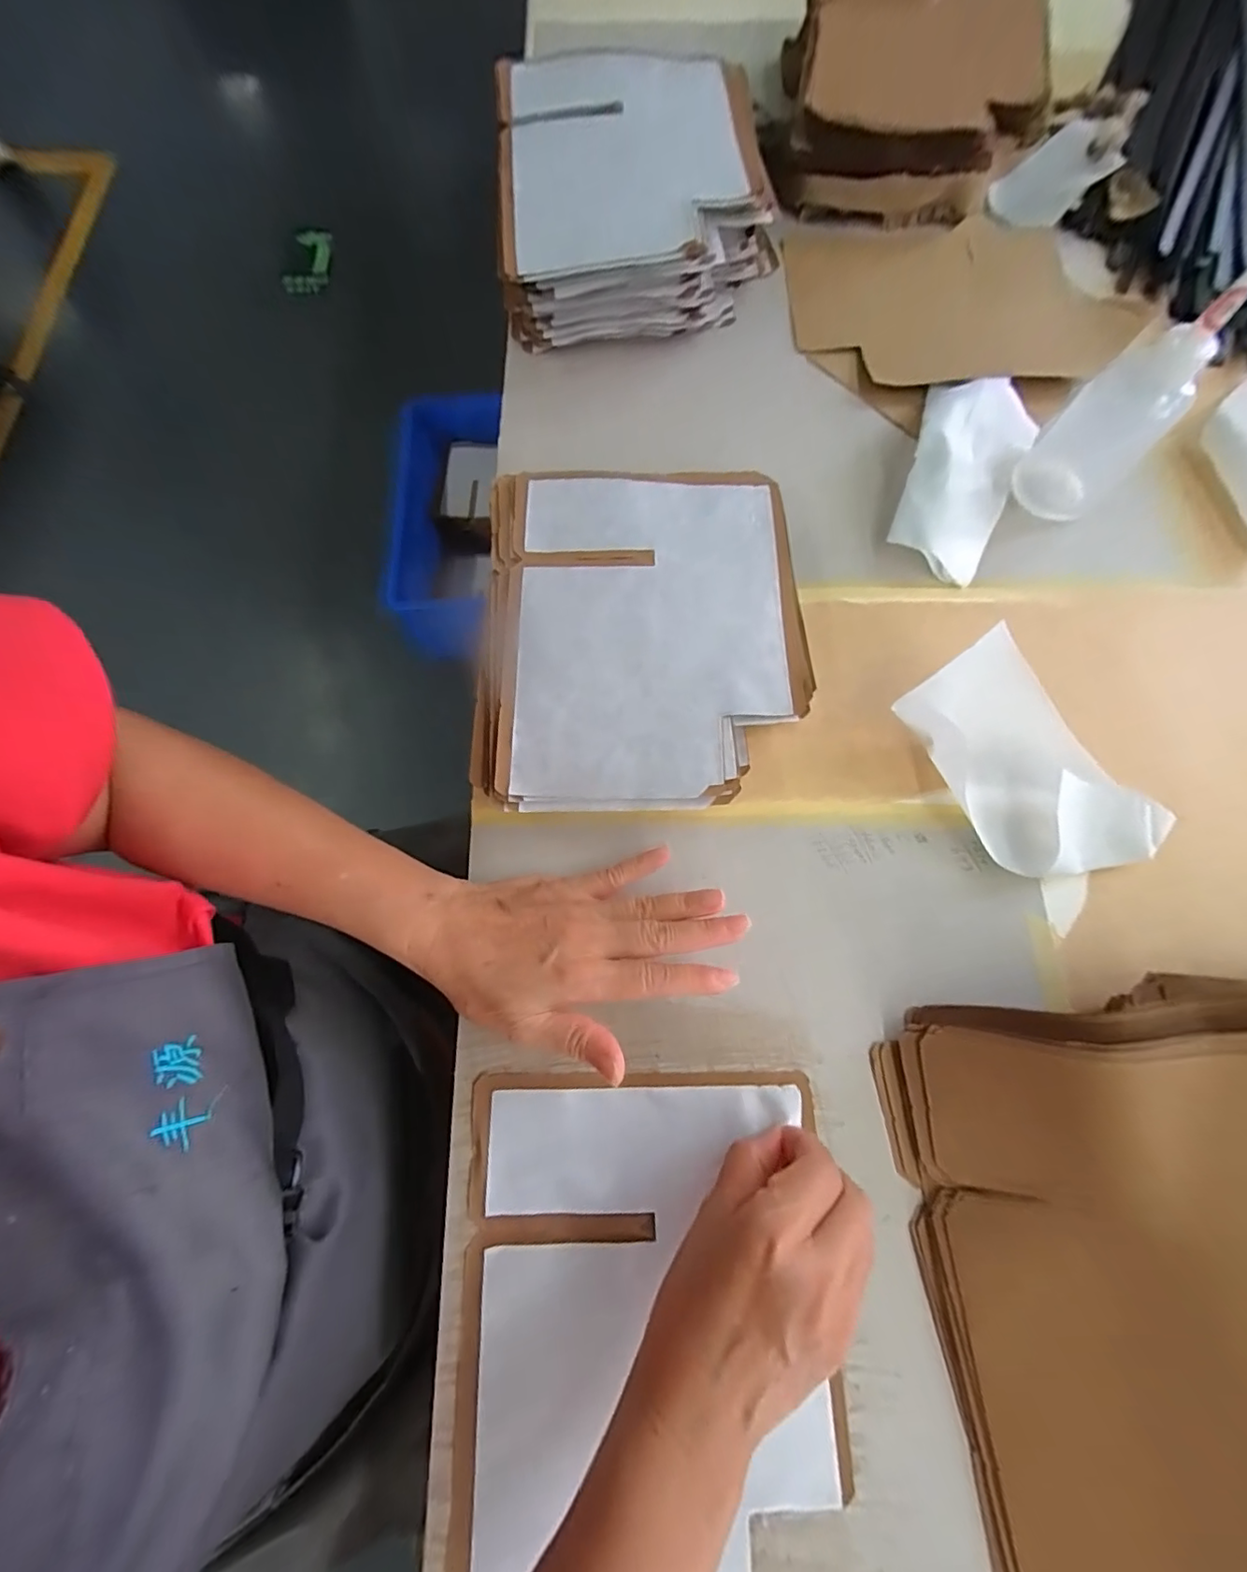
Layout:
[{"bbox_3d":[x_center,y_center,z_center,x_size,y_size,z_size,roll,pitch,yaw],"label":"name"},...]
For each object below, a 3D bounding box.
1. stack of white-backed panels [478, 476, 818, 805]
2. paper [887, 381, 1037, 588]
[{"bbox_3d":[0.011,-0.106,0.378,0.216,0.035,0.250,-2,74,1],"label":"stack of white-backed panels"},{"bbox_3d":[0.264,-0.250,0.422,0.086,0.033,0.182,28,77,9],"label":"paper"}]

